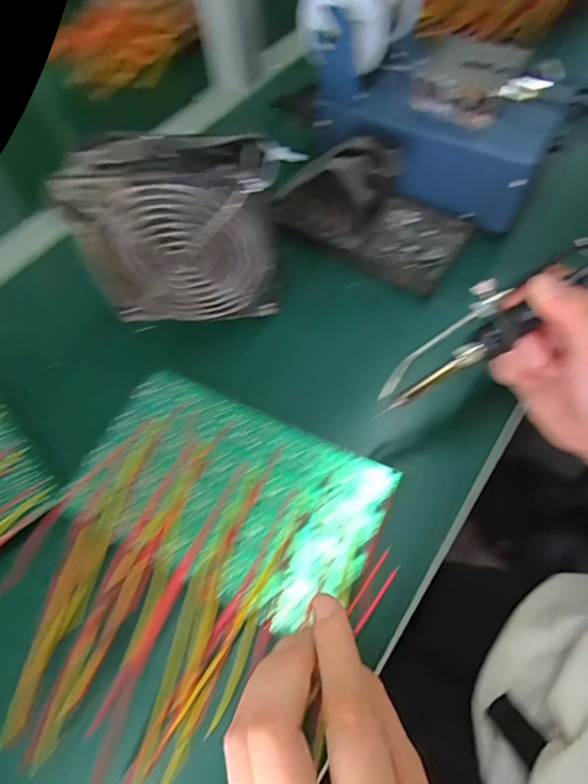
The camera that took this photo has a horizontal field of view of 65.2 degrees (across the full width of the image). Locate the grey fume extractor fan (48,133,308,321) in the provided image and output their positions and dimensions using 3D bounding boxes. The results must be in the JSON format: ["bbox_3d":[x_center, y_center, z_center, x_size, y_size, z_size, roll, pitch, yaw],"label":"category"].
[{"bbox_3d":[-0.068,-0.102,0.310,0.132,0.119,0.043,-1,60,1],"label":"grey fume extractor fan"}]

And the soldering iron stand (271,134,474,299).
[{"bbox_3d":[0.063,-0.148,0.358,0.145,0.067,0.077,26,64,16],"label":"soldering iron stand"}]

